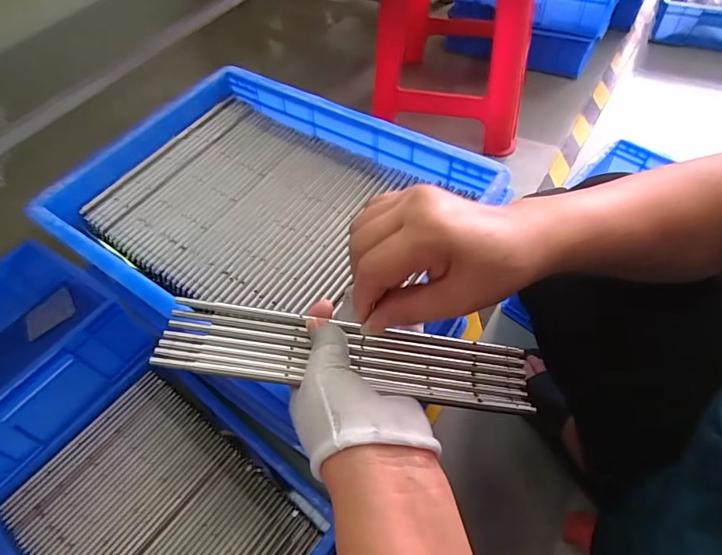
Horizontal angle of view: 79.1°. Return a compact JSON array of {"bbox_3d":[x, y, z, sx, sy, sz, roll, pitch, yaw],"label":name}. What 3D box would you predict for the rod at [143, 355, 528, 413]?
[{"bbox_3d":[-0.010,0.071,0.288,0.249,0.005,0.009,8,56,-2],"label":"rod"}]

